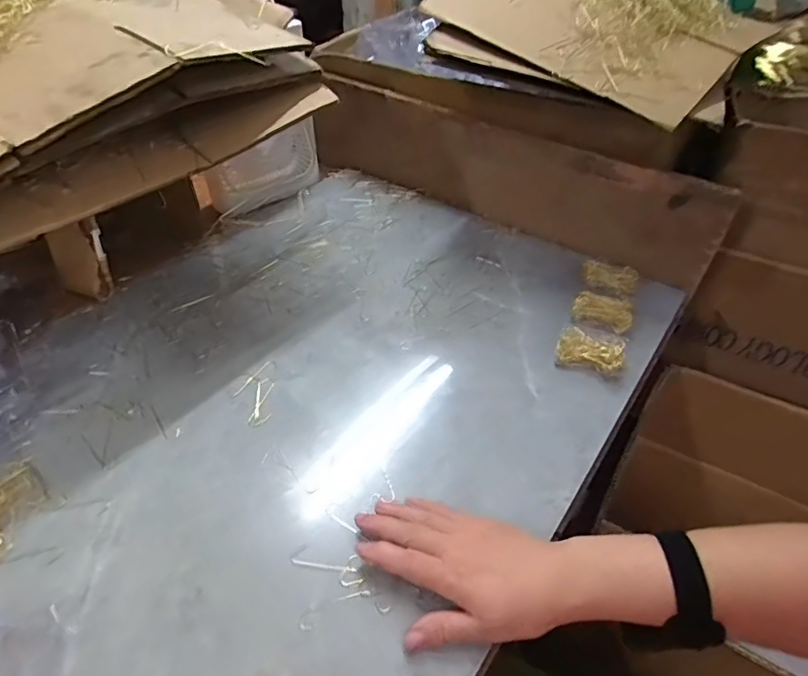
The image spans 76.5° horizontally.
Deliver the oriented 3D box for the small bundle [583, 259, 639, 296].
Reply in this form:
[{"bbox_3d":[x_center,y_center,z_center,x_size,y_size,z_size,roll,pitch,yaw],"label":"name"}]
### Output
[{"bbox_3d":[0.269,-0.082,0.667,0.067,0.024,0.032,12,44,12],"label":"small bundle"}]

